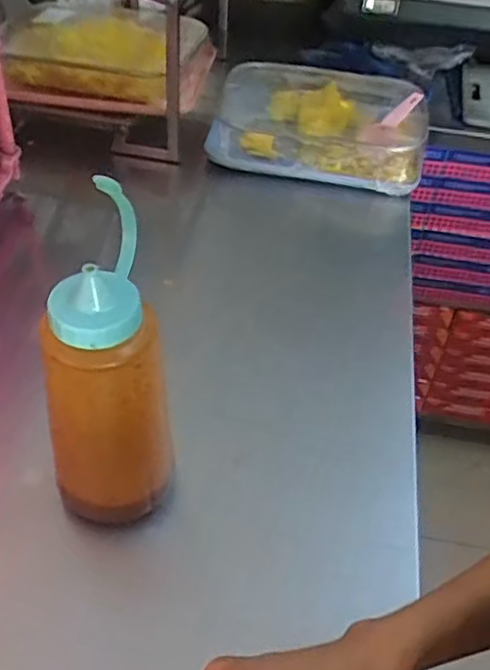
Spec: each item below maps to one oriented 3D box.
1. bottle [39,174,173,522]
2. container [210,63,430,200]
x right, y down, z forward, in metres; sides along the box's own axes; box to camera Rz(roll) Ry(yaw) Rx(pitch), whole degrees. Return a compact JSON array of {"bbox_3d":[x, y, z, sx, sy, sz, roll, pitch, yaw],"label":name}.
[{"bbox_3d":[-0.102,0.034,0.480,0.085,0.227,0.088,-12,47,-16],"label":"bottle"},{"bbox_3d":[0.102,-0.303,0.958,0.302,0.065,0.221,8,45,3],"label":"container"}]

